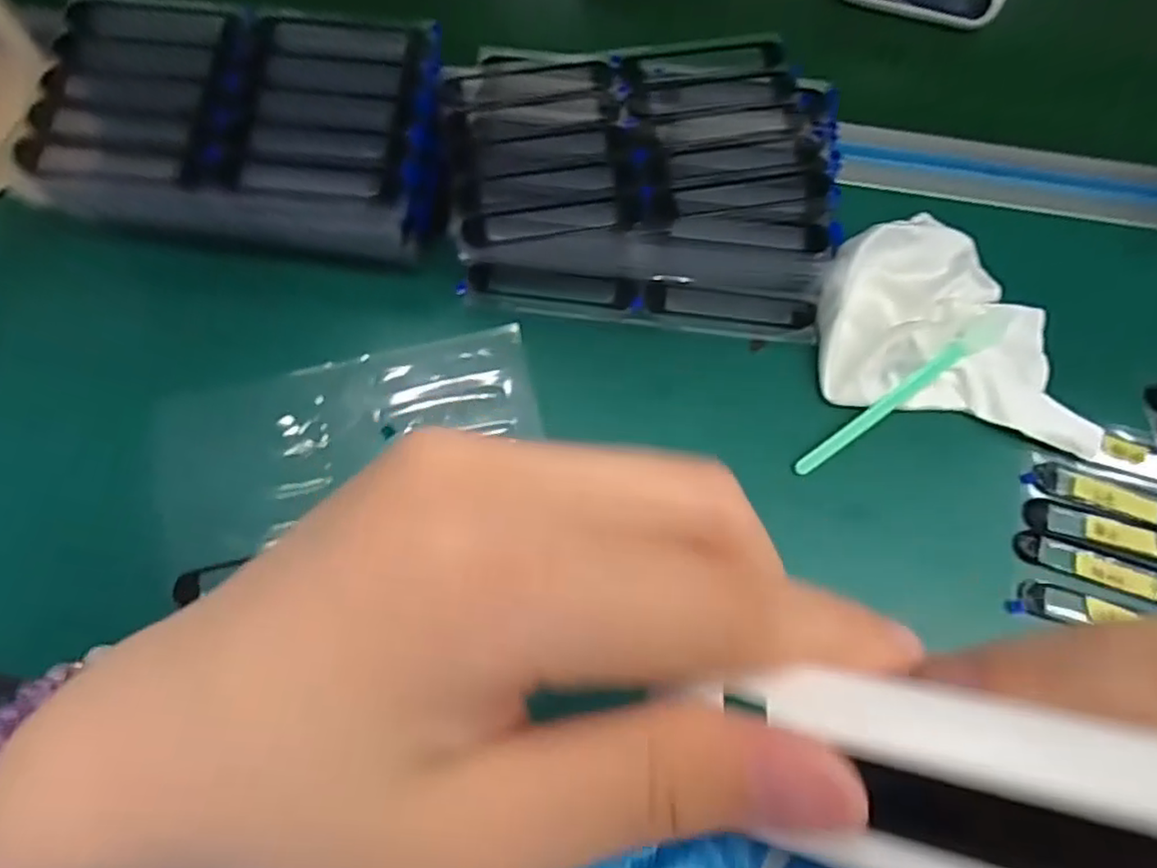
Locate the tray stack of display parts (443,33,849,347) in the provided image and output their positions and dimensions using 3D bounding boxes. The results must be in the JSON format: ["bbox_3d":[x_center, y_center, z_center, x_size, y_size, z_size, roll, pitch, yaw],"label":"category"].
[{"bbox_3d":[0.028,-0.120,0.311,0.180,0.034,0.131,3,74,-1],"label":"tray stack of display parts"}]

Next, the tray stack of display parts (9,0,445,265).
[{"bbox_3d":[-0.149,-0.141,0.309,0.181,0.047,0.115,10,74,1],"label":"tray stack of display parts"}]

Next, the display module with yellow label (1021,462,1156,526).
[{"bbox_3d":[0.247,0.029,0.300,0.081,0.007,0.018,15,74,3],"label":"display module with yellow label"}]

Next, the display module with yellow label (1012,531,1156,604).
[{"bbox_3d":[0.235,0.061,0.289,0.079,0.005,0.016,17,74,3],"label":"display module with yellow label"}]

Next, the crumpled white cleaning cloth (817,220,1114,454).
[{"bbox_3d":[0.181,-0.052,0.309,0.130,0.023,0.094,11,76,1],"label":"crumpled white cleaning cloth"}]

